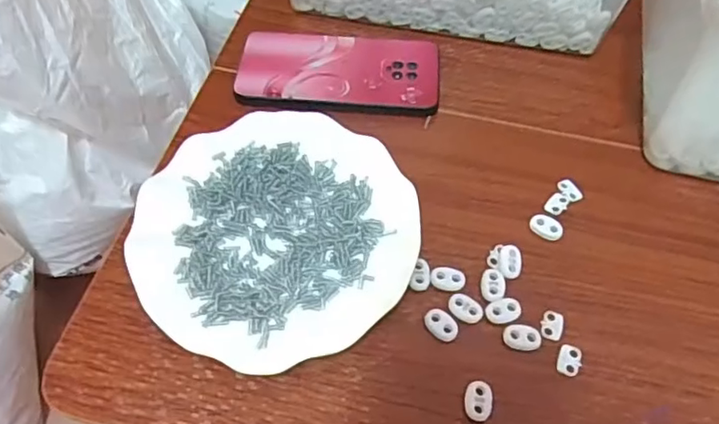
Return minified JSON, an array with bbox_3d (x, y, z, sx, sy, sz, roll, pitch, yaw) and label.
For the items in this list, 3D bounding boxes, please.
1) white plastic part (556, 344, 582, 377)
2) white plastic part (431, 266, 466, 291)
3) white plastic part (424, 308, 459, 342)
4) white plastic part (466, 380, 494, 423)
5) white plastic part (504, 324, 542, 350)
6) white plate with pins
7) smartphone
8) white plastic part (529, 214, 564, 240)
[{"bbox_3d":[0.129,0.090,0.346,0.013,0.004,0.019,20,61,12],"label":"white plastic part"},{"bbox_3d":[0.059,0.044,0.373,0.022,0.004,0.016,18,60,10],"label":"white plastic part"},{"bbox_3d":[0.051,0.071,0.357,0.023,0.004,0.016,36,65,20],"label":"white plastic part"},{"bbox_3d":[0.071,0.111,0.334,0.016,0.005,0.023,8,59,5],"label":"white plastic part"},{"bbox_3d":[0.102,0.078,0.353,0.023,0.004,0.016,7,59,4],"label":"white plastic part"},{"bbox_3d":[-0.056,0.011,0.381,0.181,0.019,0.180,0,59,0],"label":"white plate with pins"},{"bbox_3d":[-0.017,-0.118,0.470,0.163,0.008,0.087,1,59,0],"label":"smartphone"},{"bbox_3d":[0.132,0.010,0.400,0.023,0.007,0.016,33,64,18],"label":"white plastic part"}]

